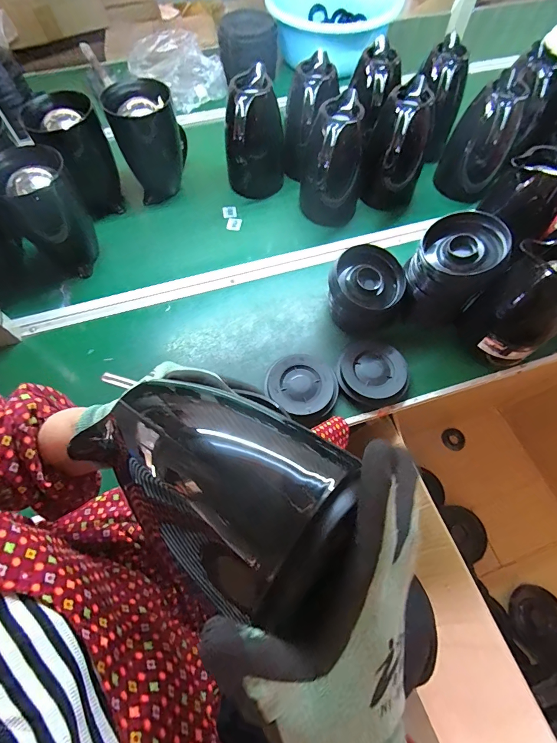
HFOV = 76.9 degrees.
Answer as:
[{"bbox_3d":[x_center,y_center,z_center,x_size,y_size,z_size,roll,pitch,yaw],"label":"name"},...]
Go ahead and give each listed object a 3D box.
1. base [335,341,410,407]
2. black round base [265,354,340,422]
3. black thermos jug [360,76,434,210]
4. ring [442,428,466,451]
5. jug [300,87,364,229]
[{"bbox_3d":[0.158,0.004,0.596,0.115,0.029,0.109,0,64,0],"label":"base"},{"bbox_3d":[0.041,0.024,0.591,0.116,0.030,0.105,37,70,17],"label":"black round base"},{"bbox_3d":[0.239,-0.444,0.724,0.118,0.191,0.147,17,65,9],"label":"black thermos jug"},{"bbox_3d":[0.476,0.185,0.953,0.055,0.006,0.062,-38,86,14],"label":"ring"},{"bbox_3d":[0.115,-0.405,0.711,0.123,0.207,0.130,-12,64,-5],"label":"jug"}]

